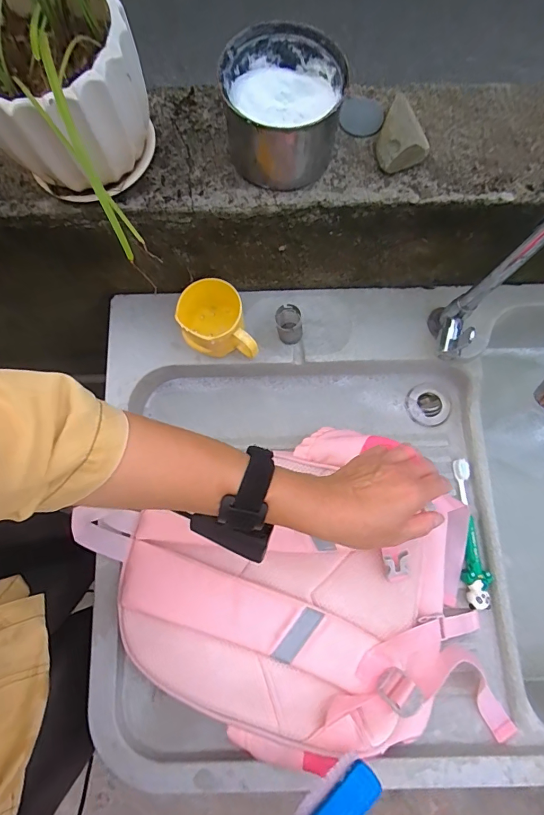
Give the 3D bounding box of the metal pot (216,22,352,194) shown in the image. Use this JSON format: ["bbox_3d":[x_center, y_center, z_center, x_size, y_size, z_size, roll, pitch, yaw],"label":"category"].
[{"bbox_3d":[0.009,-0.259,0.363,0.097,0.074,0.095,0,79,0],"label":"metal pot"}]

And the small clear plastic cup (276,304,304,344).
[{"bbox_3d":[0.021,-0.100,0.498,0.028,0.039,0.034,-16,80,-3],"label":"small clear plastic cup"}]

